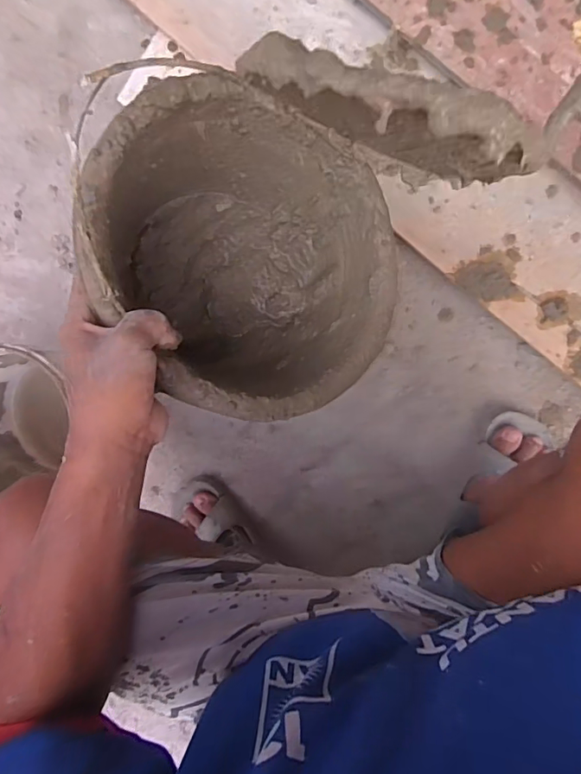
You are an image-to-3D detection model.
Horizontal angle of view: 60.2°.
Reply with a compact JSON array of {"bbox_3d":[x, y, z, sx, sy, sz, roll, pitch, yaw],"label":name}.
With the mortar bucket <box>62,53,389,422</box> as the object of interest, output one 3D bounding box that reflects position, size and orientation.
[{"bbox_3d":[-0.065,-0.097,0.452,0.249,0.201,0.242,17,78,-28],"label":"mortar bucket"}]

